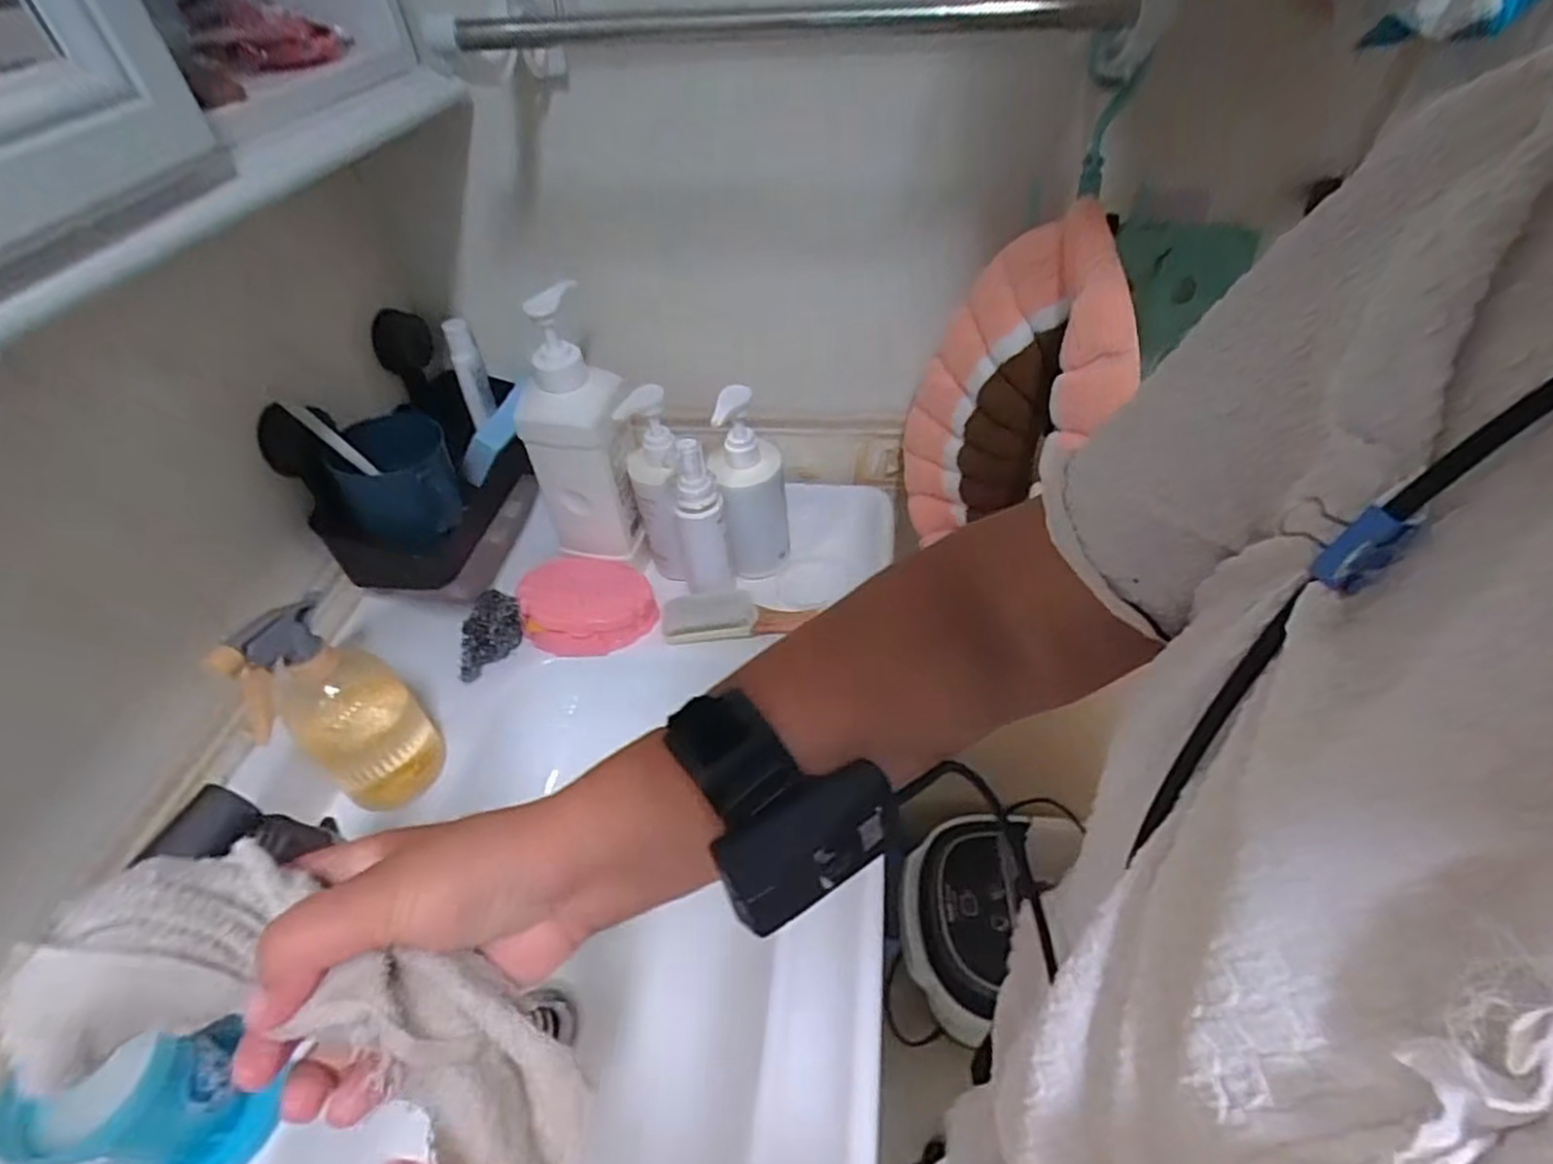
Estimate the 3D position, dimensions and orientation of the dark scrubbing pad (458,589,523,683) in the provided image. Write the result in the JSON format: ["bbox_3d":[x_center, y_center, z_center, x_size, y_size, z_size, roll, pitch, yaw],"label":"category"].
[{"bbox_3d":[-0.264,0.043,0.687,0.046,0.033,0.089,-4,44,1],"label":"dark scrubbing pad"}]

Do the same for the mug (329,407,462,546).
[{"bbox_3d":[-0.301,-0.082,0.593,0.083,0.075,0.076,-21,46,-16],"label":"mug"}]

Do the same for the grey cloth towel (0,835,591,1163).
[{"bbox_3d":[-0.141,0.150,0.244,0.183,0.036,0.071,33,46,-12],"label":"grey cloth towel"}]

